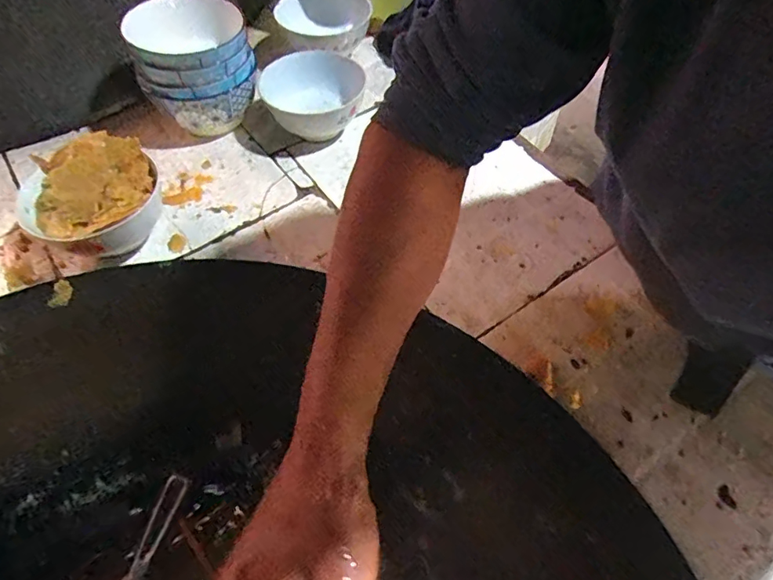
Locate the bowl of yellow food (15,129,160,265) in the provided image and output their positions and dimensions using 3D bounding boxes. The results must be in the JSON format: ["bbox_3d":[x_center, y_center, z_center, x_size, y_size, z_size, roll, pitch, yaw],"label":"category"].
[{"bbox_3d":[-0.281,-0.081,0.492,0.122,0.075,0.122,0,55,0],"label":"bowl of yellow food"}]

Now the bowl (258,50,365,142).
[{"bbox_3d":[-0.085,-0.224,0.597,0.108,0.066,0.125,-26,59,-16],"label":"bowl"}]

